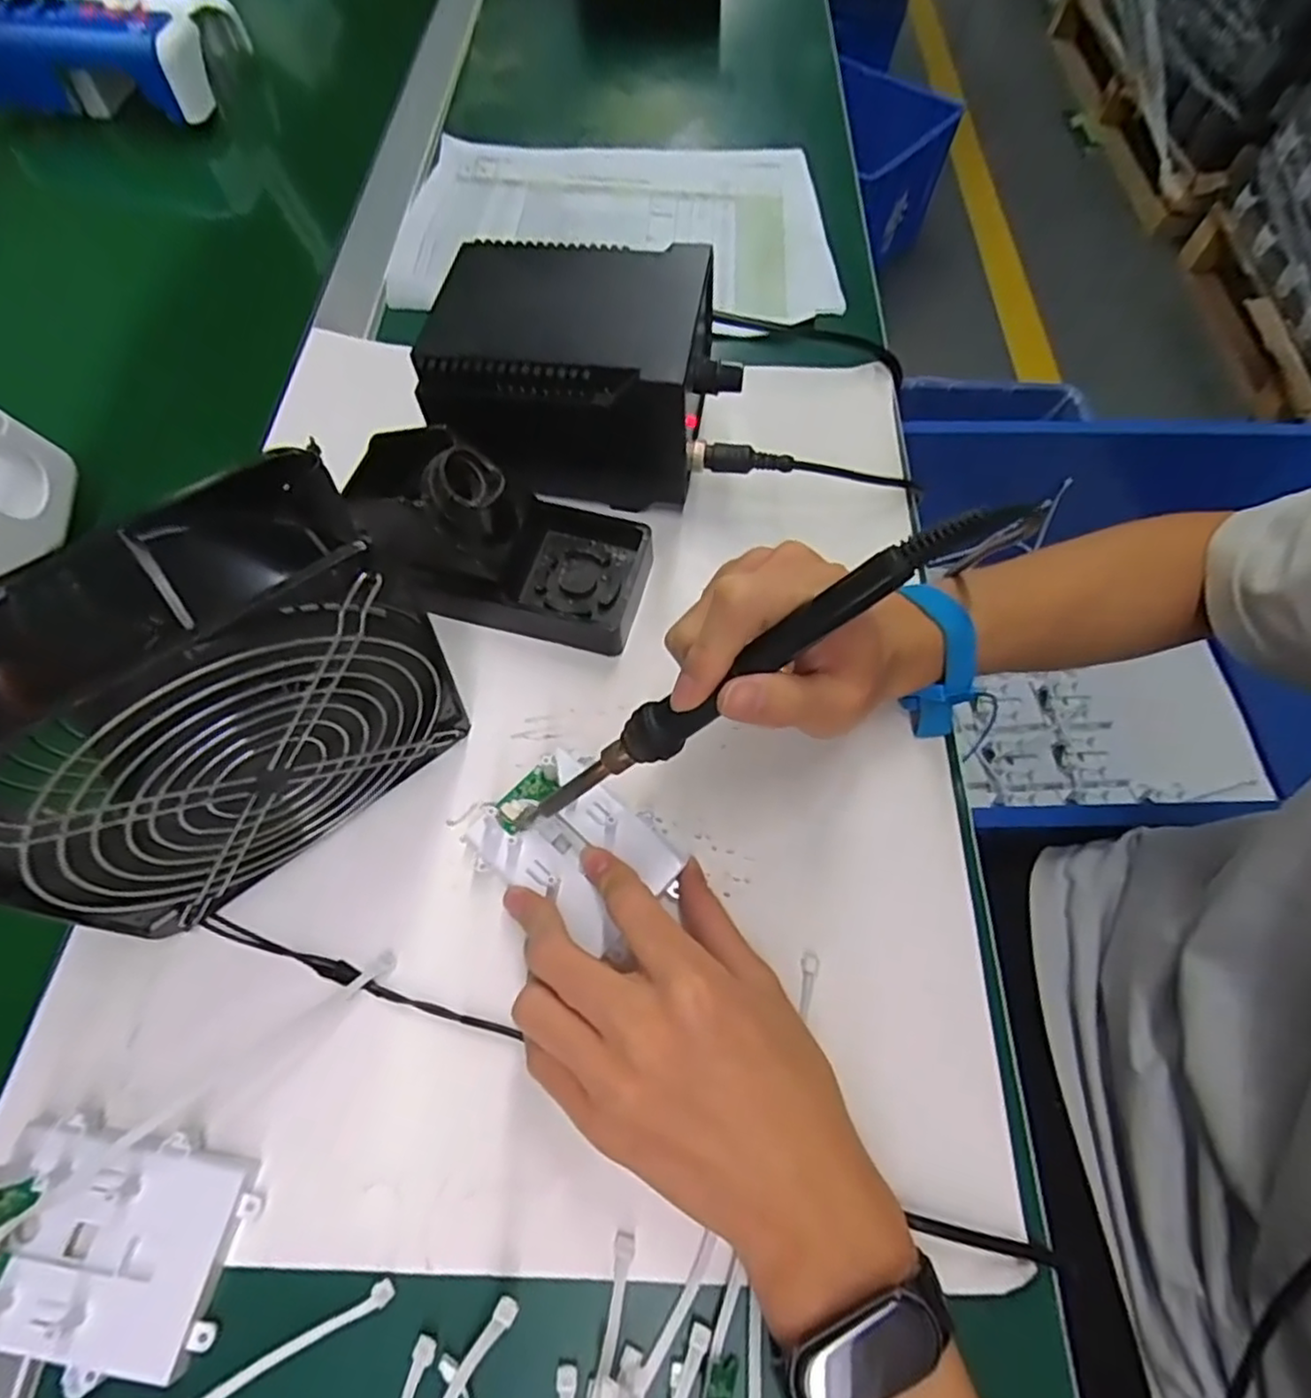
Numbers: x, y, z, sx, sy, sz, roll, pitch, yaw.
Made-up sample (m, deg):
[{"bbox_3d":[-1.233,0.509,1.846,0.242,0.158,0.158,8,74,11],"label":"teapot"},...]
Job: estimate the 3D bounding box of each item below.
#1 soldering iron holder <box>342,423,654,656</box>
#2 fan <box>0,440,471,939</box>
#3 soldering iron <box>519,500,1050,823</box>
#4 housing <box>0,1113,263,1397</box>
[{"bbox_3d":[-0.068,-0.085,0.344,0.127,0.086,0.082,6,61,0],"label":"soldering iron holder"},{"bbox_3d":[-0.154,0.012,0.251,0.151,0.152,0.063,-38,70,-22],"label":"fan"},{"bbox_3d":[0.028,-0.006,0.245,0.212,0.022,0.016,-35,61,25],"label":"soldering iron"},{"bbox_3d":[-0.186,0.186,0.231,0.080,0.020,0.064,11,61,2],"label":"housing"}]

